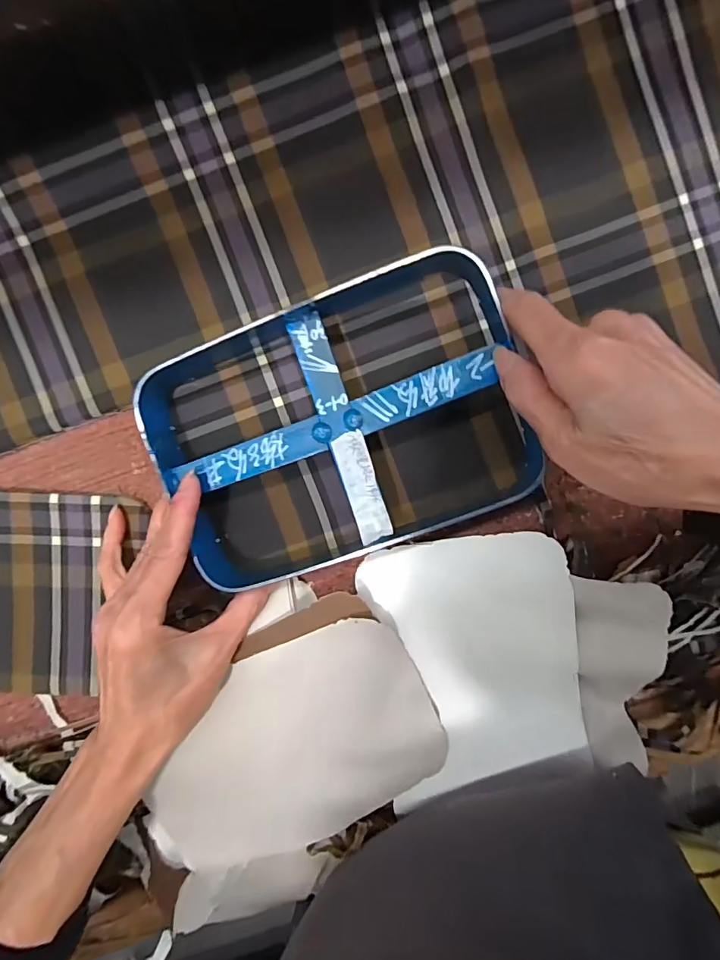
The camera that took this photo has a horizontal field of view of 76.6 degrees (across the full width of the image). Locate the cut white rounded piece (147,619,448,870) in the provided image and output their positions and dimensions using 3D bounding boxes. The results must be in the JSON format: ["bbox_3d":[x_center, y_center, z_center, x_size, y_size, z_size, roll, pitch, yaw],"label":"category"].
[{"bbox_3d":[-0.048,0.178,0.296,0.196,0.019,0.132,-27,94,3],"label":"cut white rounded piece"}]

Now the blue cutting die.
[{"bbox_3d":[-0.016,-0.030,0.261,0.202,0.056,0.147,-15,95,2],"label":"blue cutting die"}]

